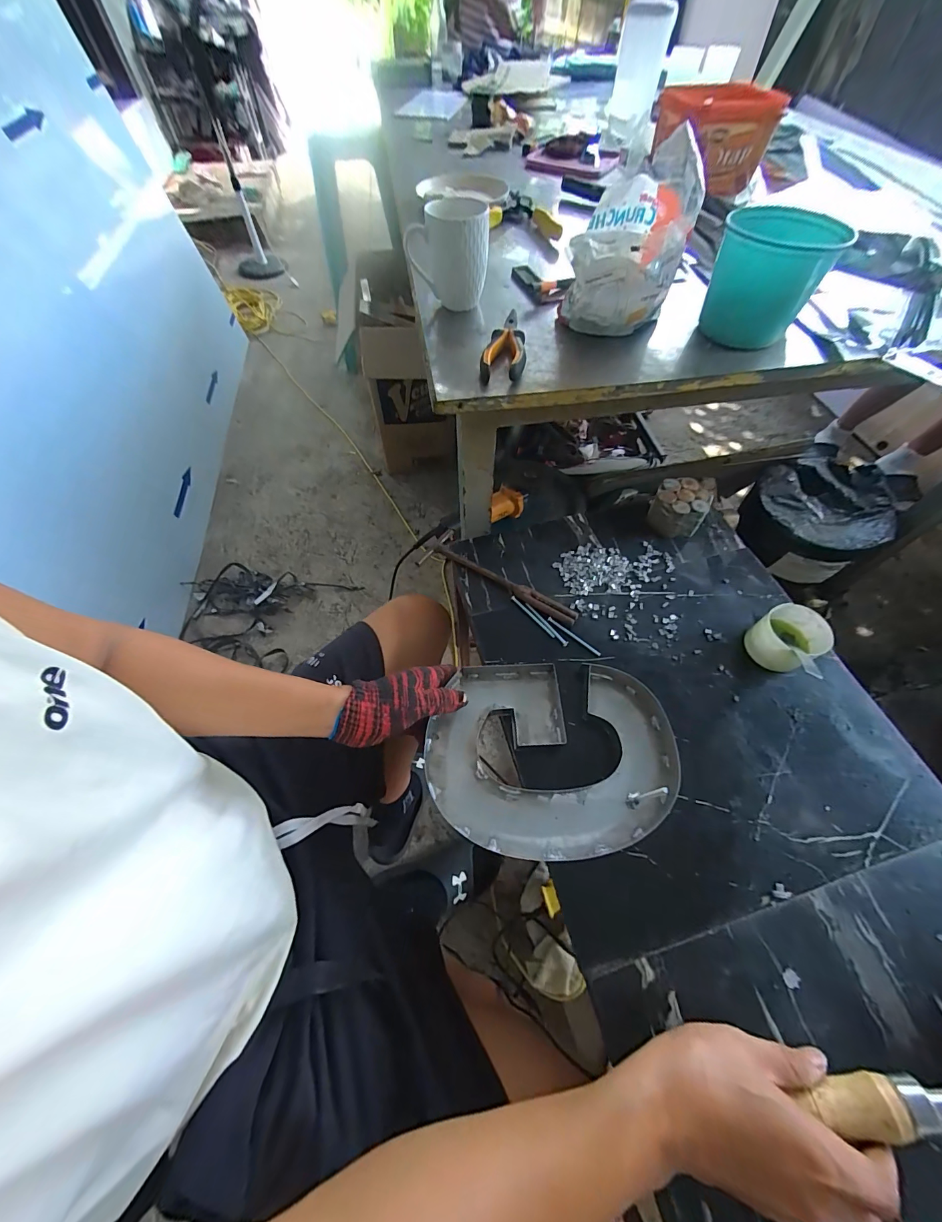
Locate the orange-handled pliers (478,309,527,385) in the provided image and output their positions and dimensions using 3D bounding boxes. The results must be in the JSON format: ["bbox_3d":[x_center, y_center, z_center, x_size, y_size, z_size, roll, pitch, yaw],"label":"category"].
[{"bbox_3d":[0.047,-0.336,0.514,0.051,0.026,0.148,9,60,7],"label":"orange-handled pliers"}]

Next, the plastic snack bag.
[{"bbox_3d":[0.182,-0.424,0.477,0.121,0.157,0.121,9,60,7],"label":"plastic snack bag"}]

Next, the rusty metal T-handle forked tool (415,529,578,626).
[{"bbox_3d":[0.036,-0.045,0.546,0.231,0.014,0.057,27,64,17],"label":"rusty metal T-handle forked tool"}]

